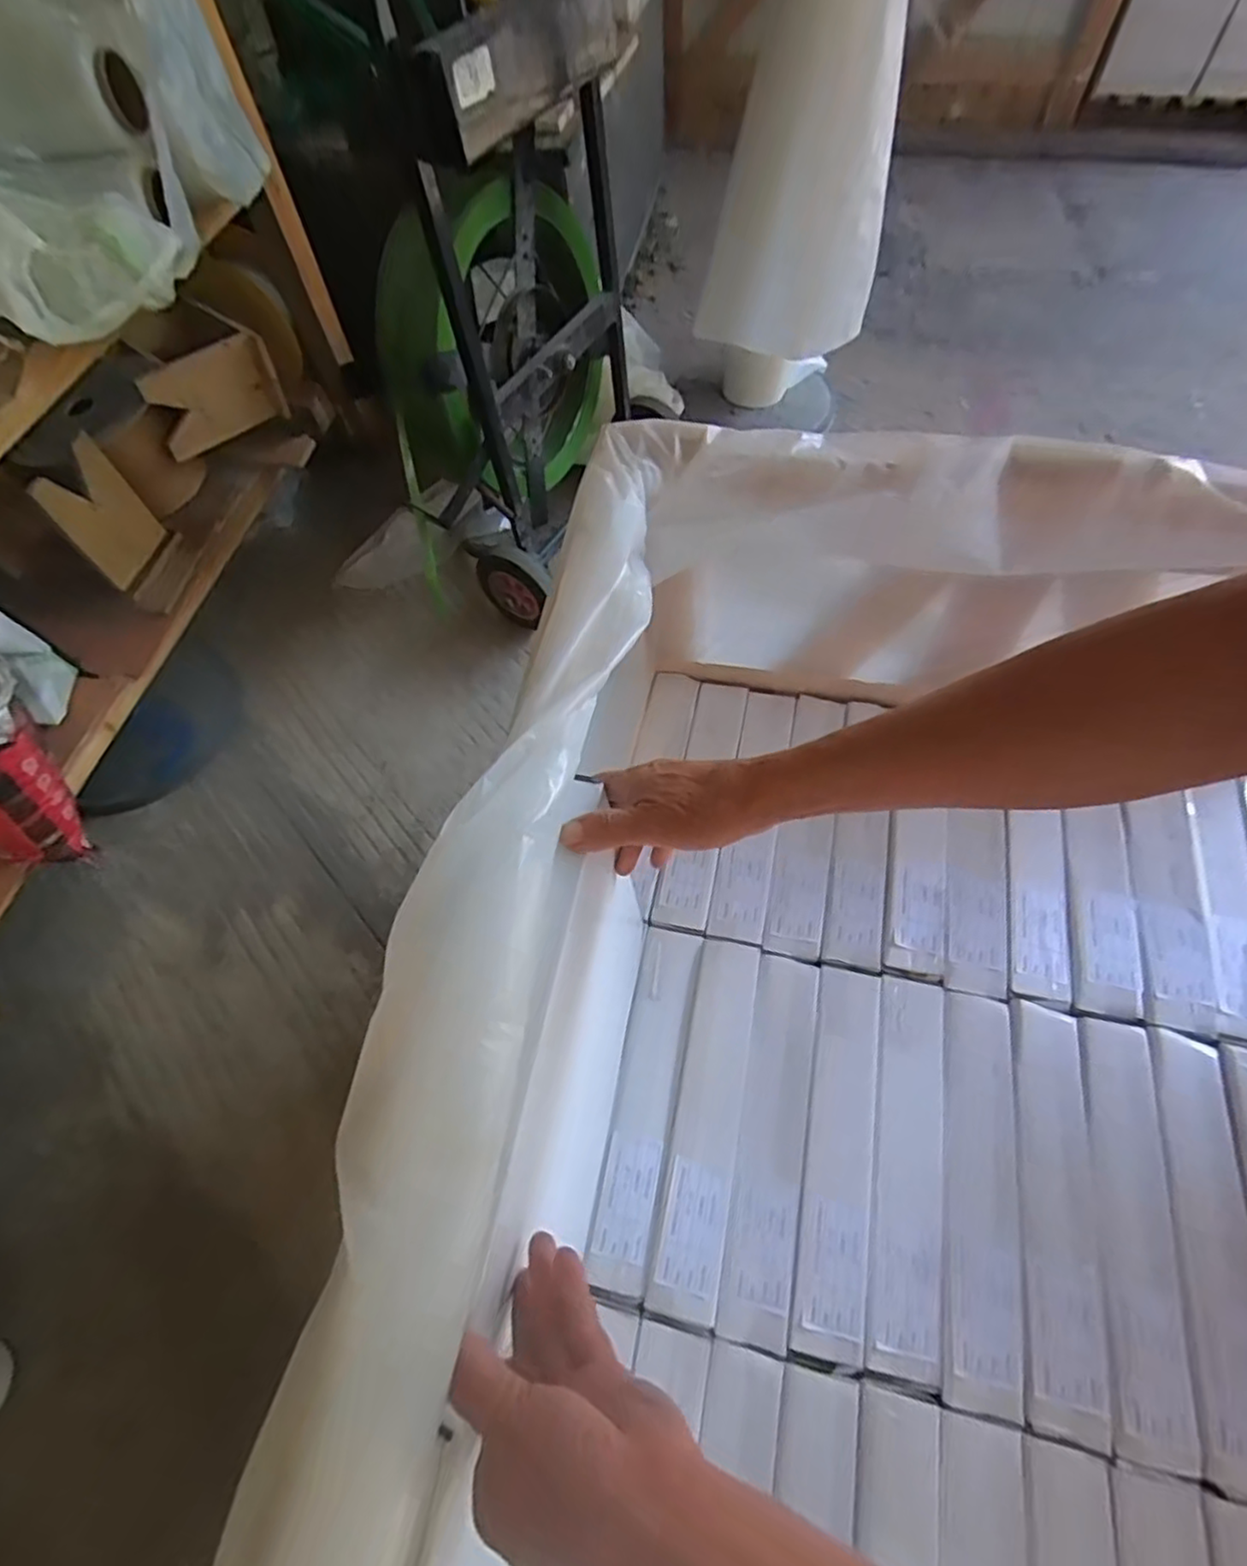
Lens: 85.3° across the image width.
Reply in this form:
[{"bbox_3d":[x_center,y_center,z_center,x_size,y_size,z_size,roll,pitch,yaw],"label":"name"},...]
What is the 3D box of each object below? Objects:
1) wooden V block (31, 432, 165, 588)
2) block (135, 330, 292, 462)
[{"bbox_3d":[-0.928,-0.486,1.214,0.026,0.195,0.164,4,60,19],"label":"wooden V block"},{"bbox_3d":[-0.801,-0.758,1.333,0.036,0.156,0.255,35,69,18],"label":"block"}]

